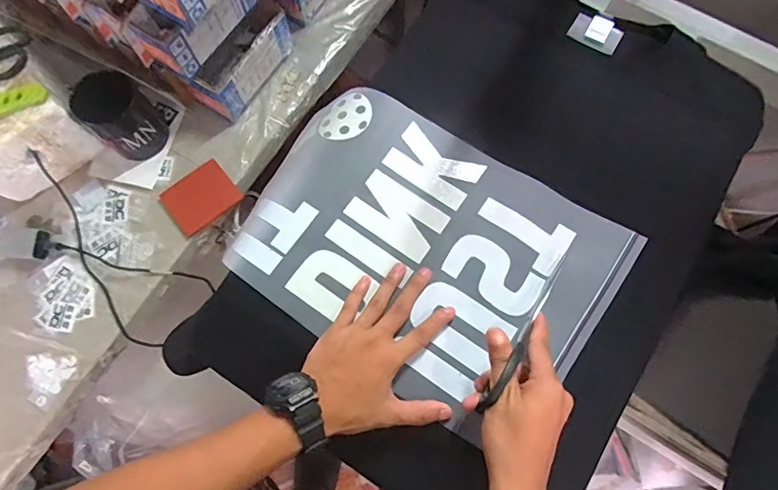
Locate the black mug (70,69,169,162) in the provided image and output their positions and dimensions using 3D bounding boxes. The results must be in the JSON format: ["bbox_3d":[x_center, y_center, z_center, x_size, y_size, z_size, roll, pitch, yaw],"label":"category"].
[{"bbox_3d":[-0.352,-0.168,0.612,0.077,0.091,0.077,0,74,-1],"label":"black mug"}]

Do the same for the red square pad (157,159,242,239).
[{"bbox_3d":[-0.261,-0.067,0.638,0.091,0.012,0.077,-39,78,-11],"label":"red square pad"}]

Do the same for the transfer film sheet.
[{"bbox_3d":[0.032,0.003,0.493,0.375,0.030,0.261,33,76,8],"label":"transfer film sheet"}]

